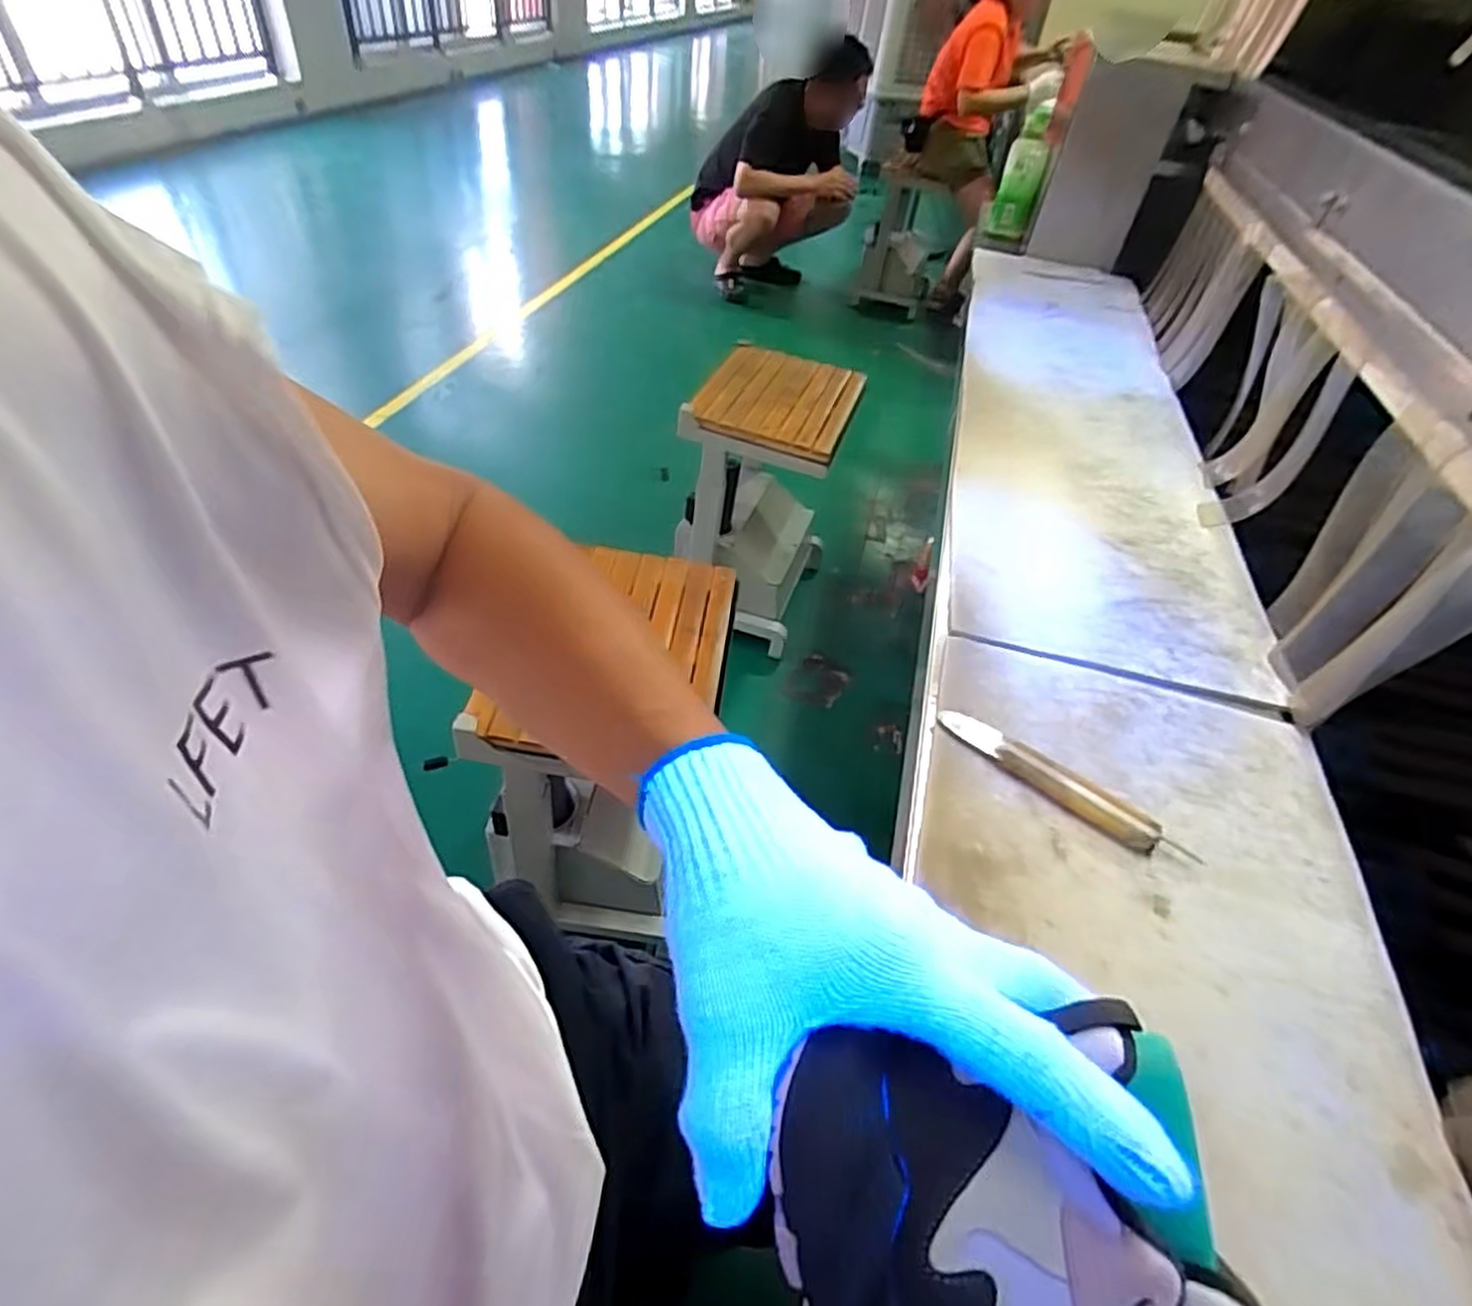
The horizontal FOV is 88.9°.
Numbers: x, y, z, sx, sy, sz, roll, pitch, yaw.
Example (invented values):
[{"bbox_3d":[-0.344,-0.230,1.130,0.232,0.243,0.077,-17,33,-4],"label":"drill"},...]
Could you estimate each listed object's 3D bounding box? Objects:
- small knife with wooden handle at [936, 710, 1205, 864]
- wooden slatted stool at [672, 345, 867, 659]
[{"bbox_3d":[0.231,0.093,0.541,0.185,0.017,0.030,33,50,24],"label":"small knife with wooden handle"},{"bbox_3d":[0.053,-0.336,1.622,0.299,0.486,0.372,16,45,8],"label":"wooden slatted stool"}]

